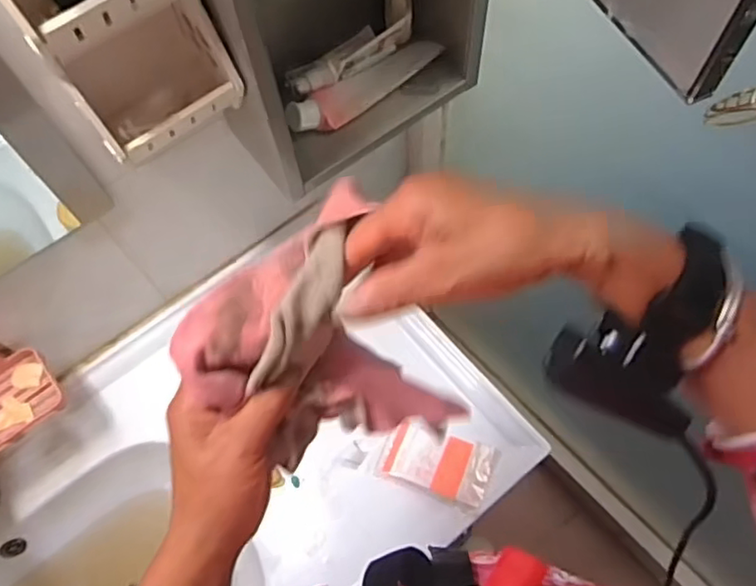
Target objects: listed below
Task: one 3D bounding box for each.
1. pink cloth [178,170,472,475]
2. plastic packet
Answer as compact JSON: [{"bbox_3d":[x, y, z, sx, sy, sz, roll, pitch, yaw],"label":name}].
[{"bbox_3d":[-0.038,0.037,0.362,0.130,0.122,0.113,-27,66,-10],"label":"pink cloth"},{"bbox_3d":[0.069,0.197,0.730,0.123,0.015,0.069,18,66,11],"label":"plastic packet"}]

